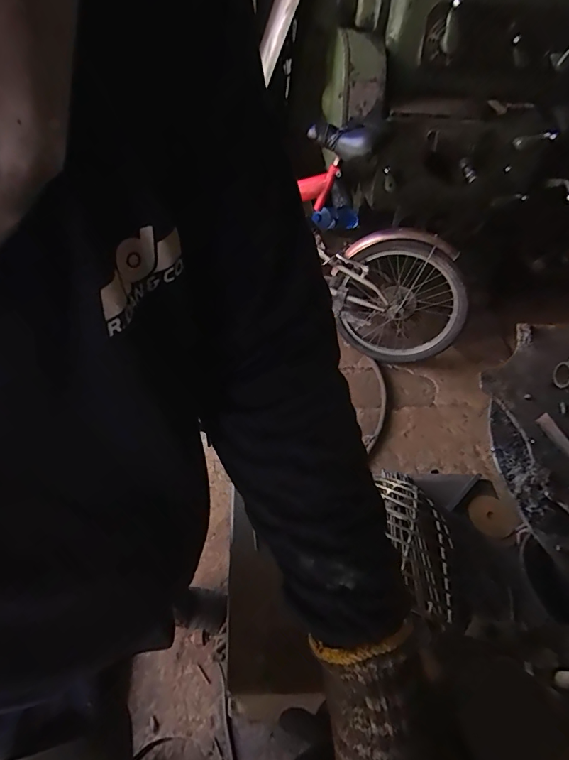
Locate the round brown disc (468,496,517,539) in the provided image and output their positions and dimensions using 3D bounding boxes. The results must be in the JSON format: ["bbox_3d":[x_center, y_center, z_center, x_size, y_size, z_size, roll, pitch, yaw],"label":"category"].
[{"bbox_3d":[0.376,0.248,0.798,0.077,0.013,0.078,2,49,-2],"label":"round brown disc"}]

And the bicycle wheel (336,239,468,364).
[{"bbox_3d":[0.423,-0.248,1.583,0.415,0.487,0.103,18,51,12],"label":"bicycle wheel"}]

